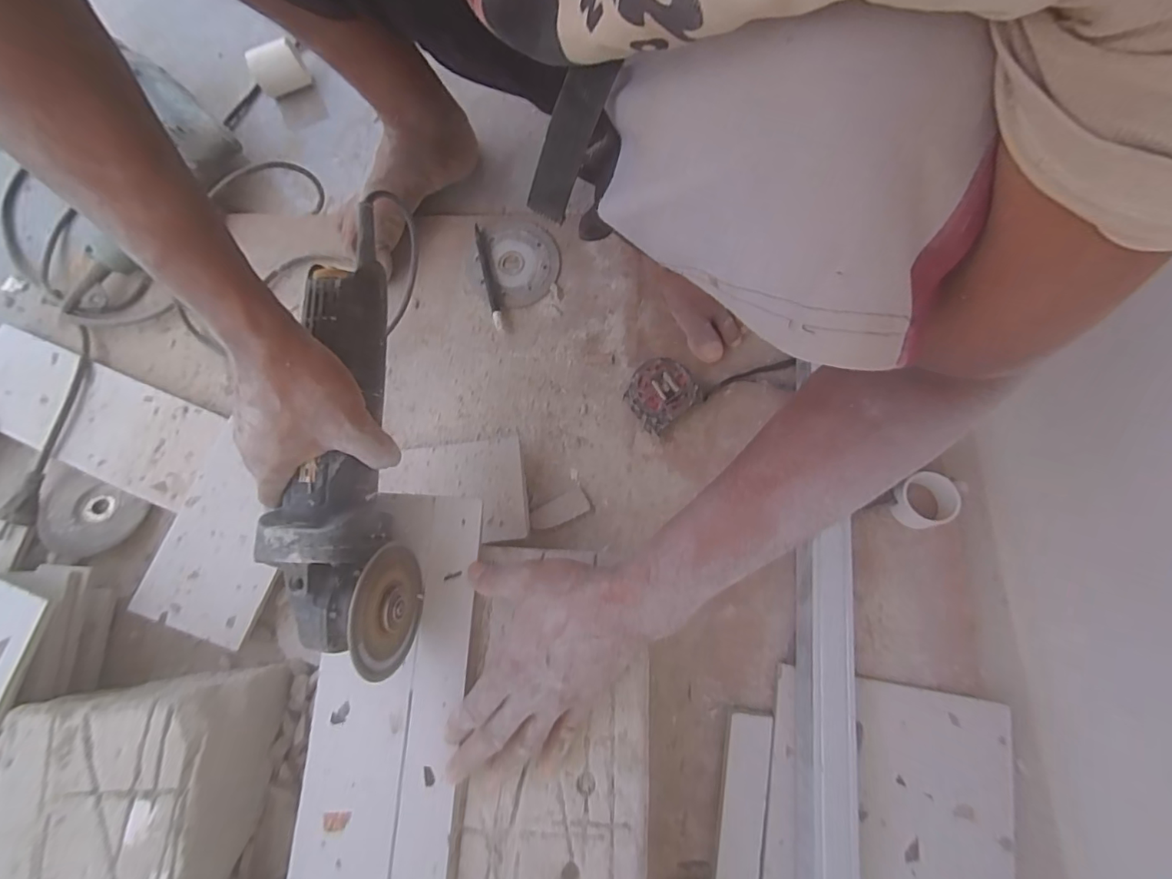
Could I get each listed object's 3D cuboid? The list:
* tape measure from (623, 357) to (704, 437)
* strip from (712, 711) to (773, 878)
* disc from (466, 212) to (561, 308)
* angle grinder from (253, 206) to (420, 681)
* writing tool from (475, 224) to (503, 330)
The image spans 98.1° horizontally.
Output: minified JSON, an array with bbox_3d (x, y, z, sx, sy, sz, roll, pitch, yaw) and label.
[{"bbox_3d":[0.073,-0.044,0.503,0.063,0.038,0.061,-39,78,-8],"label":"tape measure"},{"bbox_3d":[0.126,0.354,0.427,0.037,0.013,0.228,10,76,3],"label":"strip"},{"bbox_3d":[-0.081,-0.199,0.563,0.098,0.007,0.110,-30,77,-6],"label":"disc"},{"bbox_3d":[-0.168,-0.002,0.357,0.078,0.068,0.306,-3,82,0],"label":"angle grinder"},{"bbox_3d":[-0.106,-0.175,0.550,0.011,0.010,0.125,-13,76,-2],"label":"writing tool"}]

